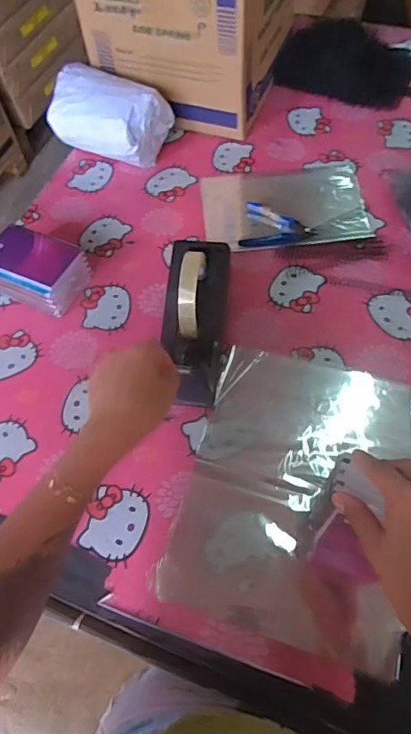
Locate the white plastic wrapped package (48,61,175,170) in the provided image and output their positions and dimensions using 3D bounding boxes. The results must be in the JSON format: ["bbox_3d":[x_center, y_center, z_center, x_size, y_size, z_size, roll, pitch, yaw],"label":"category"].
[{"bbox_3d":[-0.173,-0.424,0.855,0.201,0.107,0.132,27,66,17],"label":"white plastic wrapped package"}]

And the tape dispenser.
[{"bbox_3d":[-0.012,-0.064,0.626,0.071,0.138,0.203,4,61,6],"label":"tape dispenser"}]

